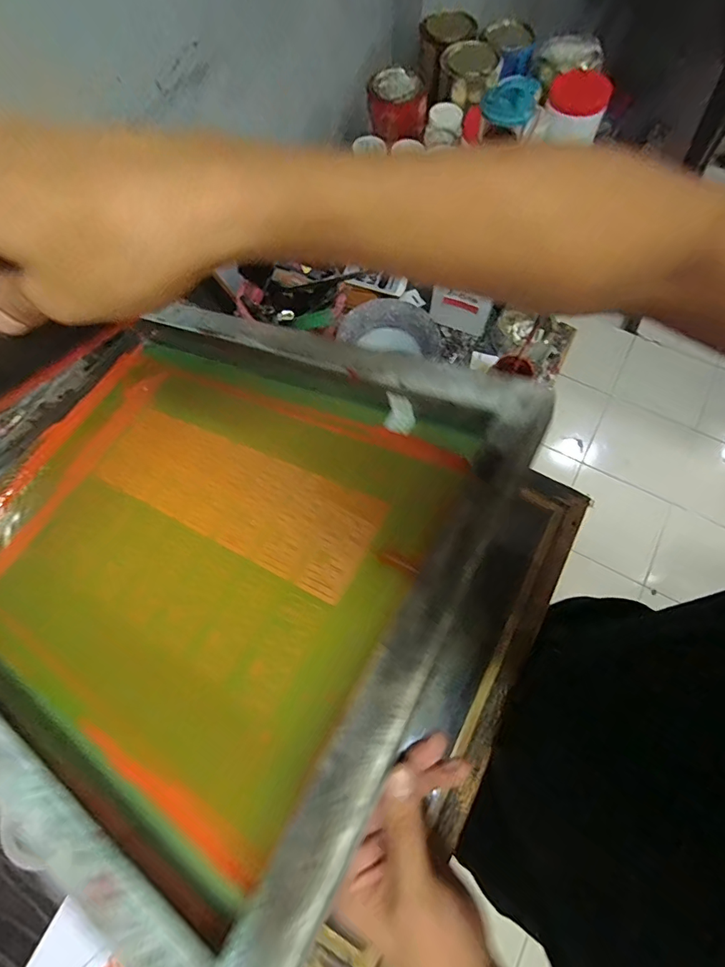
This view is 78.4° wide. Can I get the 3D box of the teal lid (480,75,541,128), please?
[{"bbox_3d":[0.199,-0.520,0.608,0.071,0.051,0.027,22,31,21],"label":"teal lid"}]

